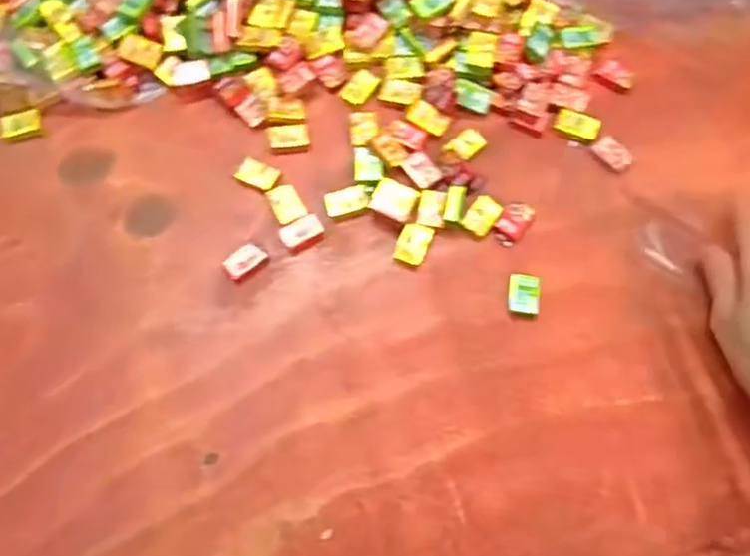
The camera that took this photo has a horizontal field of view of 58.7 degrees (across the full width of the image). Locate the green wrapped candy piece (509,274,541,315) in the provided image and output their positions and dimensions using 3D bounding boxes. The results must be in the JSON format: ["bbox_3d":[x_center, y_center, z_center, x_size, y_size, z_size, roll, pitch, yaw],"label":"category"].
[{"bbox_3d":[0.092,0.010,0.414,0.019,0.005,0.024,5,72,3],"label":"green wrapped candy piece"}]

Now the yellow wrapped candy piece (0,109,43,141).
[{"bbox_3d":[-0.243,-0.104,0.456,0.027,0.005,0.017,-19,72,-4],"label":"yellow wrapped candy piece"}]

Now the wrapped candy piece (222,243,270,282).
[{"bbox_3d":[-0.083,-0.011,0.426,0.027,0.006,0.019,-38,75,-10],"label":"wrapped candy piece"}]

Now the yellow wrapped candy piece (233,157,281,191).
[{"bbox_3d":[-0.077,-0.068,0.438,0.028,0.006,0.017,30,75,11],"label":"yellow wrapped candy piece"}]

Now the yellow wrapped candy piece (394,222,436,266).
[{"bbox_3d":[0.025,-0.022,0.426,0.020,0.005,0.027,18,73,7],"label":"yellow wrapped candy piece"}]

